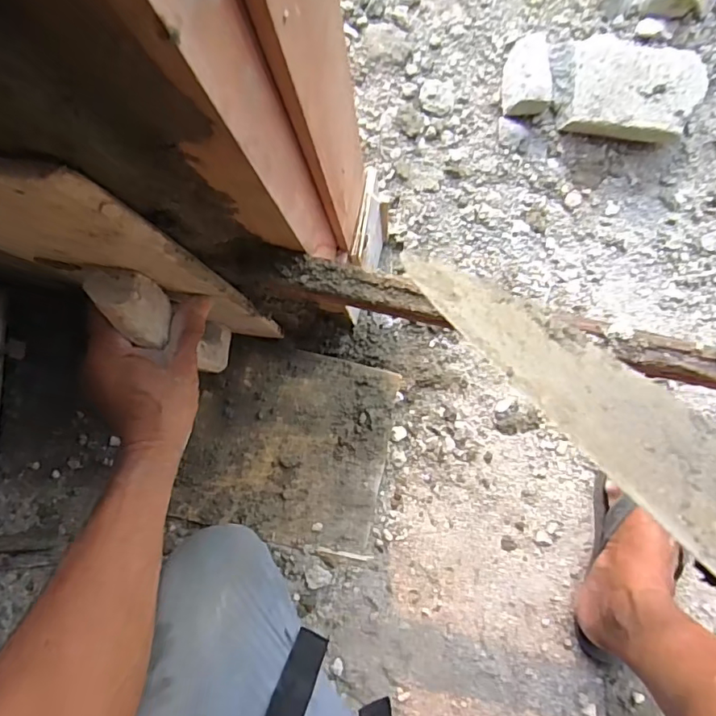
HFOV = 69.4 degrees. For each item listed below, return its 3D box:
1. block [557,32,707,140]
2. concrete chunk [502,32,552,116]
[{"bbox_3d":[0.334,-0.330,0.638,0.159,0.060,0.115,13,88,3],"label":"block"},{"bbox_3d":[0.214,-0.363,0.648,0.054,0.039,0.107,4,87,4],"label":"concrete chunk"}]

